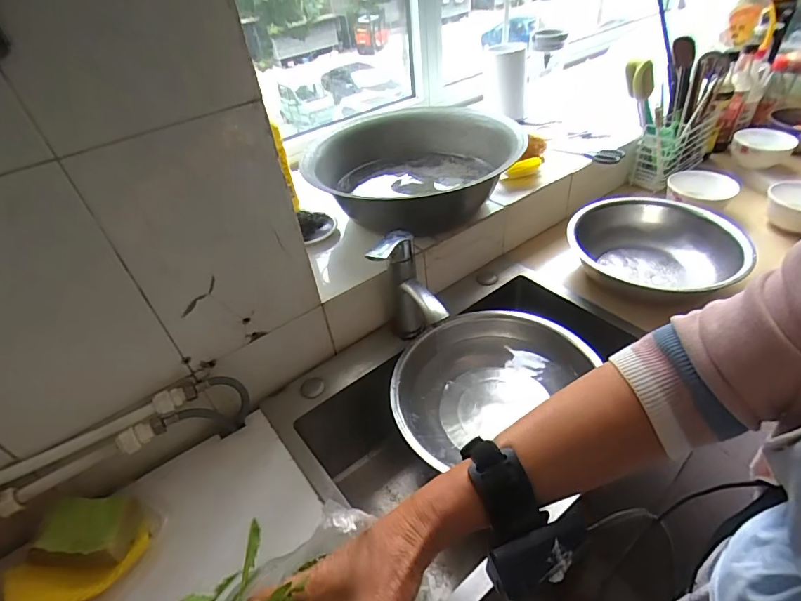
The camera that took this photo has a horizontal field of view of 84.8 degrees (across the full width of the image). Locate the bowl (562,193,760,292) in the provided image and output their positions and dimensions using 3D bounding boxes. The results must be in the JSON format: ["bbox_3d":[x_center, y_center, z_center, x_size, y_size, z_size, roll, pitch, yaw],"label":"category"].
[{"bbox_3d":[0.445,-0.077,0.789,0.275,0.096,0.265,12,44,20],"label":"bowl"}]

